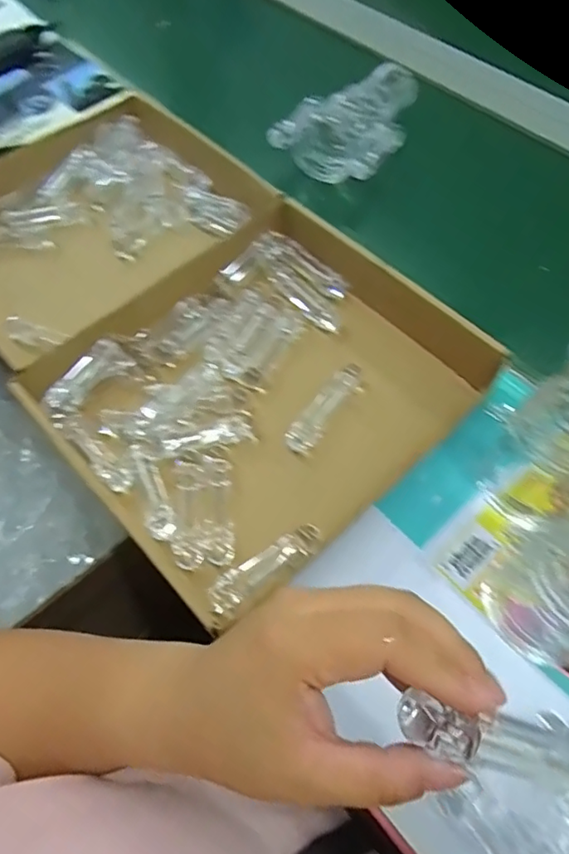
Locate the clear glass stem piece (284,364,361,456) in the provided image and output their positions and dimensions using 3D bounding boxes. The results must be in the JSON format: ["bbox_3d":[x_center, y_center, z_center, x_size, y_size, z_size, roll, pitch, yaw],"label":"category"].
[{"bbox_3d":[0.035,-0.019,0.477,0.024,0.018,0.091,31,67,17],"label":"clear glass stem piece"}]

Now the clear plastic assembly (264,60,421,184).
[{"bbox_3d":[0.089,-0.369,0.652,0.132,0.051,0.196,32,68,18],"label":"clear plastic assembly"}]

